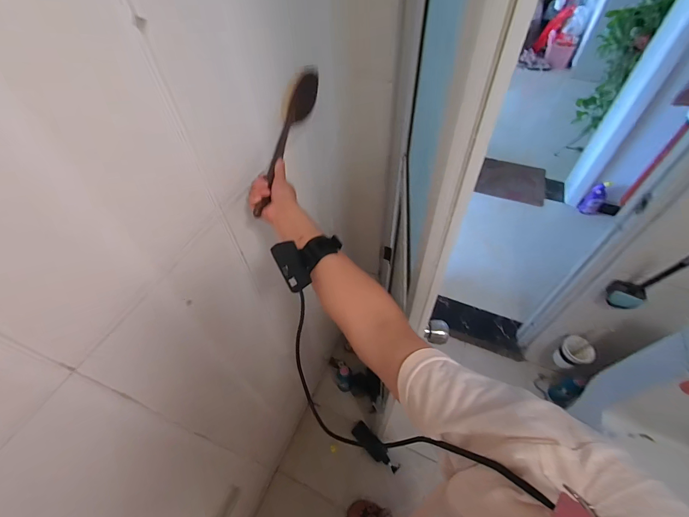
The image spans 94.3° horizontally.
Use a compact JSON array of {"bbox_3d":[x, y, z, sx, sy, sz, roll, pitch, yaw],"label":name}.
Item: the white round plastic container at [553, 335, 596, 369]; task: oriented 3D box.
[{"bbox_3d":[0.948,0.390,1.334,0.108,0.130,0.120,-22,61,-9],"label":"white round plastic container"}]

